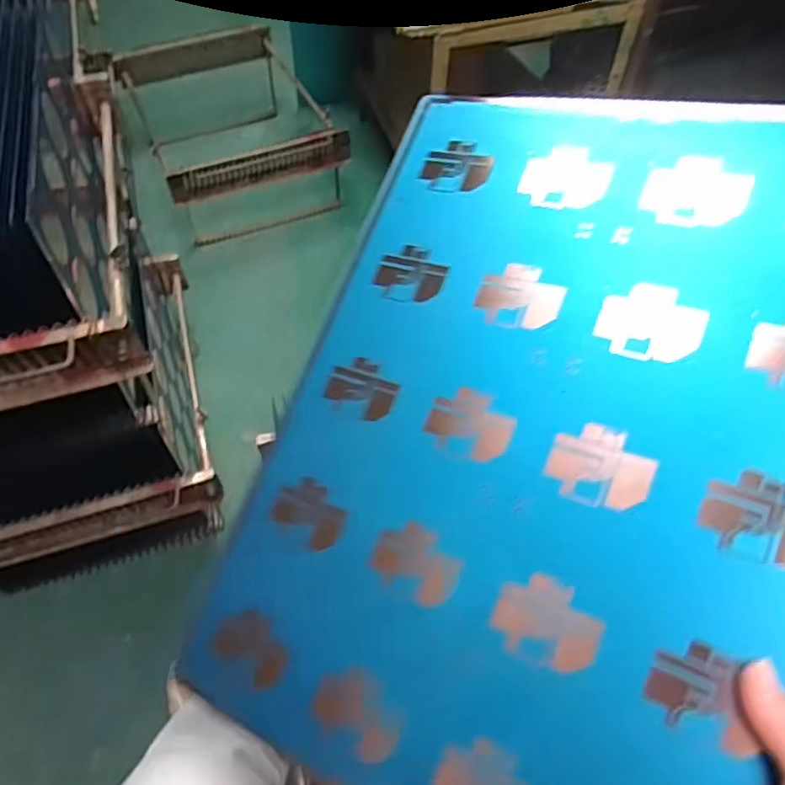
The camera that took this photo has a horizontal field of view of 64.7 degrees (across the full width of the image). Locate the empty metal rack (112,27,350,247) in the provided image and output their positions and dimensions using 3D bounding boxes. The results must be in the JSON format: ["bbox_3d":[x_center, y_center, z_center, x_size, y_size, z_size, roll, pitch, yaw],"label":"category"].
[{"bbox_3d":[-0.379,-0.642,1.515,0.439,0.217,0.518,-20,57,-14],"label":"empty metal rack"}]

